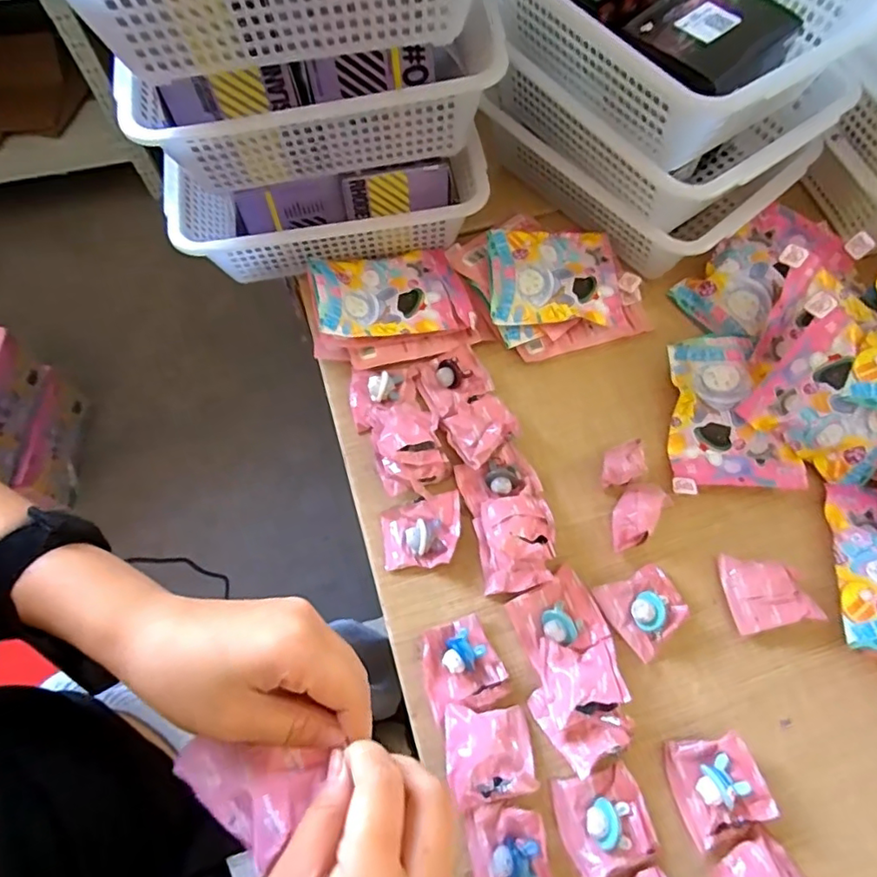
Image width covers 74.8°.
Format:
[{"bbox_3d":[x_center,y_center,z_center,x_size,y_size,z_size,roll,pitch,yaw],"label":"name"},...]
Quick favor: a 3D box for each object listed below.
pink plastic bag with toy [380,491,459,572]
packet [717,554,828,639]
[{"bbox_3d":[-0.017,0.092,0.567,0.076,0.019,0.068,-7,66,-3],"label":"pink plastic bag with toy"},{"bbox_3d":[0.307,0.145,0.541,0.070,0.032,0.068,-5,66,-3],"label":"packet"}]

